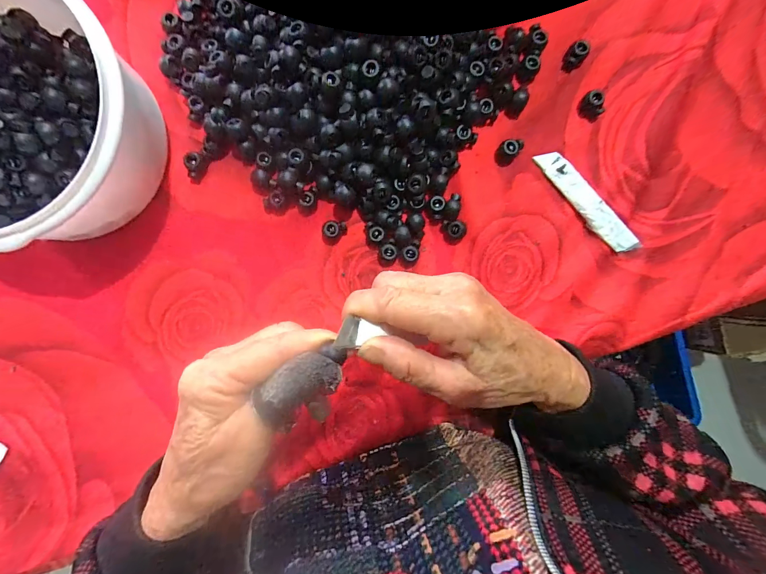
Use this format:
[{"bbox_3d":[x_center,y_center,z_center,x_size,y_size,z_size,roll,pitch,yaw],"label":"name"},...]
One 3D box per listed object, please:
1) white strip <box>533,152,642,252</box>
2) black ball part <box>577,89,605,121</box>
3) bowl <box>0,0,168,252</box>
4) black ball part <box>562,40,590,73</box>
[{"bbox_3d":[0.161,-0.068,0.259,0.021,0.008,0.101,-41,92,-2],"label":"white strip"},{"bbox_3d":[0.163,-0.141,0.257,0.019,0.013,0.014,44,88,-2],"label":"black ball part"},{"bbox_3d":[-0.236,-0.105,0.219,0.159,0.073,0.155,0,90,-3],"label":"bowl"},{"bbox_3d":[0.150,-0.180,0.257,0.015,0.011,0.018,39,90,-2],"label":"black ball part"}]

